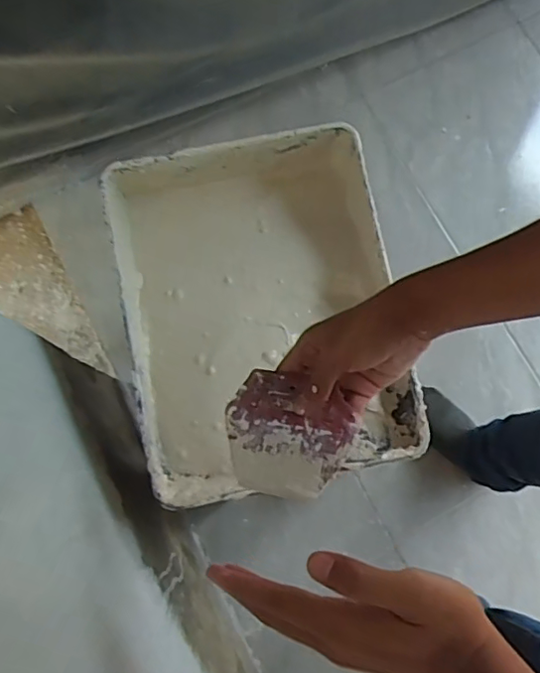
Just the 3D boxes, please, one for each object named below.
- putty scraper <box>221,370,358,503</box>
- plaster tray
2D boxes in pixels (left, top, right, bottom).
[{"bbox_3d":[0.012,0.072,0.437,0.093,0.004,0.097,12,54,10],"label":"putty scraper"},{"bbox_3d":[-0.010,-0.032,0.598,0.279,0.069,0.359,-11,75,-5],"label":"plaster tray"}]

